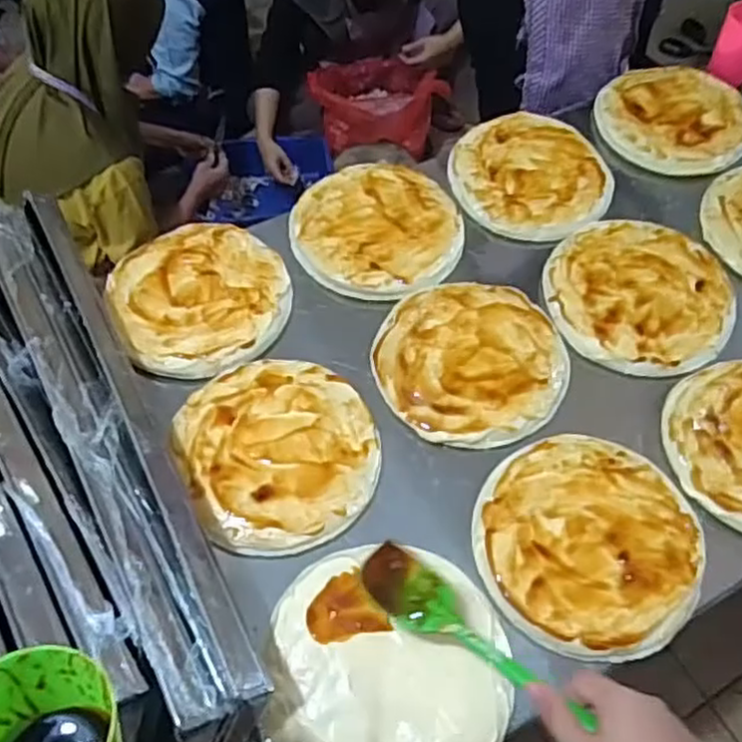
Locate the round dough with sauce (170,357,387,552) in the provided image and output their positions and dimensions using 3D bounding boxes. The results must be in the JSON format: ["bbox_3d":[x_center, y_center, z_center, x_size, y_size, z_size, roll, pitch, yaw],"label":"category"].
[{"bbox_3d":[-0.085,0.071,0.668,0.178,0.016,0.196,-21,61,-14],"label":"round dough with sauce"}]

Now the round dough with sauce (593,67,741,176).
[{"bbox_3d":[0.401,-0.337,0.930,0.195,0.014,0.194,1,58,-1],"label":"round dough with sauce"}]

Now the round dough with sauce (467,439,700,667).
[{"bbox_3d":[0.194,0.149,0.627,0.193,0.018,0.196,1,58,-1],"label":"round dough with sauce"}]

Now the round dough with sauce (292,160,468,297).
[{"bbox_3d":[0.006,-0.167,0.823,0.185,0.015,0.188,1,58,-1],"label":"round dough with sauce"}]

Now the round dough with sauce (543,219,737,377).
[{"bbox_3d":[0.301,-0.090,0.789,0.199,0.015,0.205,1,58,-1],"label":"round dough with sauce"}]

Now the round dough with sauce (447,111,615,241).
[{"bbox_3d":[0.199,-0.246,0.878,0.187,0.015,0.194,1,58,-1],"label":"round dough with sauce"}]

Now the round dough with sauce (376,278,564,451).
[{"bbox_3d":[0.105,-0.017,0.729,0.194,0.012,0.193,1,58,-1],"label":"round dough with sauce"}]

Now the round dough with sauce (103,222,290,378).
[{"bbox_3d":[-0.183,-0.082,0.761,0.183,0.015,0.189,1,58,-1],"label":"round dough with sauce"}]

